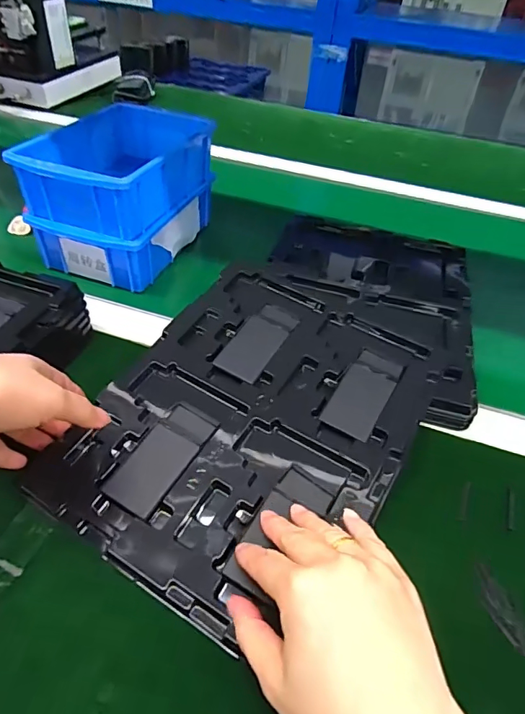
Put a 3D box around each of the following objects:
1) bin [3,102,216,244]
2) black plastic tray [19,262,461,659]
[{"bbox_3d":[-0.150,-0.206,0.508,0.133,0.063,0.194,17,45,13],"label":"bin"},{"bbox_3d":[0.006,0.033,0.367,0.208,0.012,0.304,26,56,19],"label":"black plastic tray"}]

